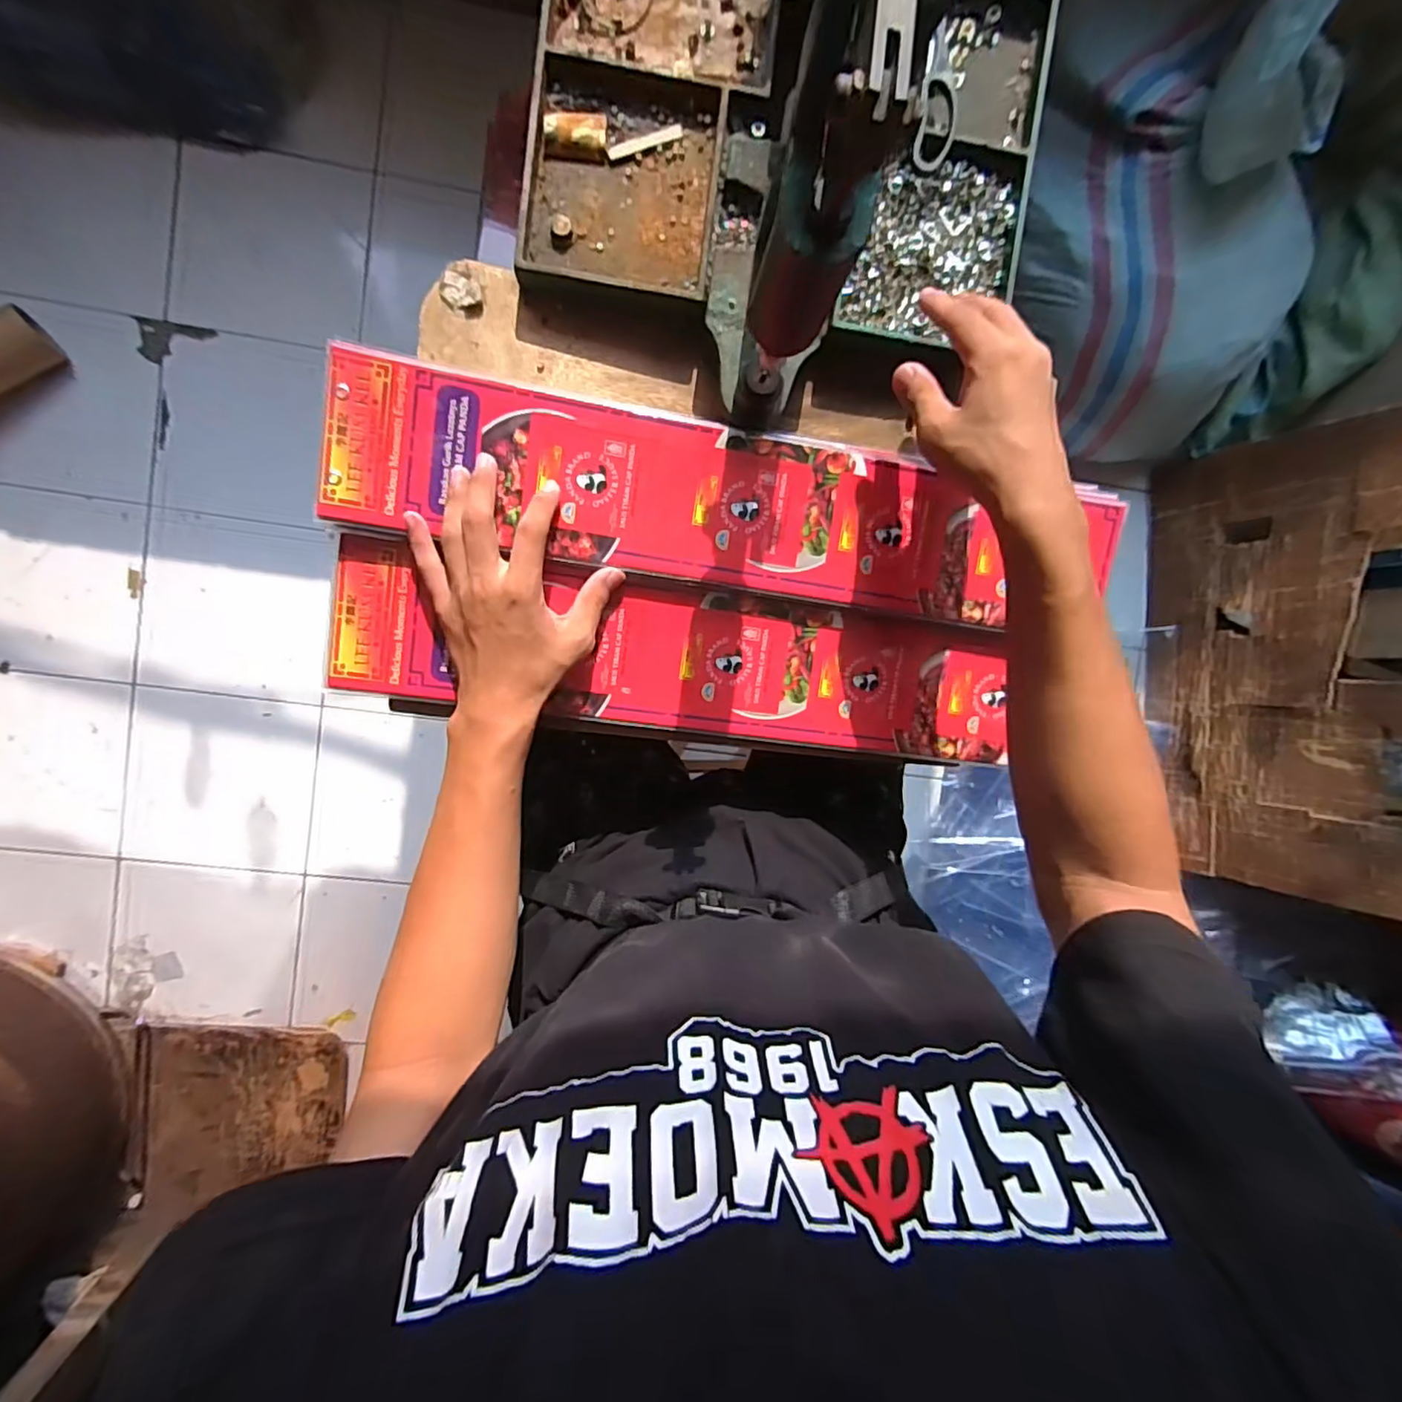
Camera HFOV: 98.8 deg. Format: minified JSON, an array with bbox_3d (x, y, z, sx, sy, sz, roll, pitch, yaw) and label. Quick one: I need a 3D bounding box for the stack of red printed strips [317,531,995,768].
[{"bbox_3d":[-0.006,-0.030,0.458,0.509,0.022,0.110,6,92,-8],"label":"stack of red printed strips"}]

